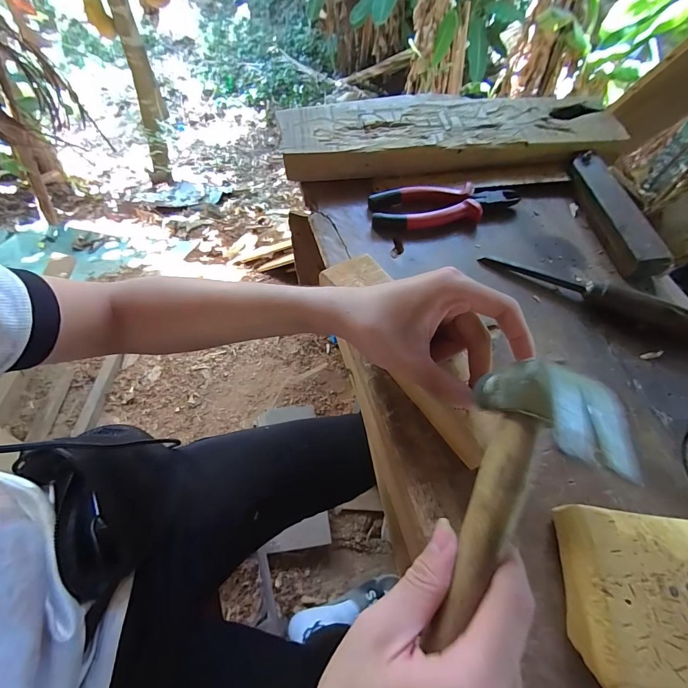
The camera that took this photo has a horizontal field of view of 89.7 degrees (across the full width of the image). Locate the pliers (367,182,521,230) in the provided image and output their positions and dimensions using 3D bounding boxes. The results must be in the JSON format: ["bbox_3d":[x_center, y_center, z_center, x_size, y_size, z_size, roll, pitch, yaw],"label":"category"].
[{"bbox_3d":[0.127,-0.172,0.433,0.186,0.019,0.060,-4,64,-3],"label":"pliers"}]

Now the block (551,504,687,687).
[{"bbox_3d":[0.211,0.174,0.227,0.136,0.042,0.113,8,64,3],"label":"block"}]

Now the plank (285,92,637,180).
[{"bbox_3d":[0.142,-0.290,0.485,0.454,0.045,0.126,-3,64,-3],"label":"plank"}]

